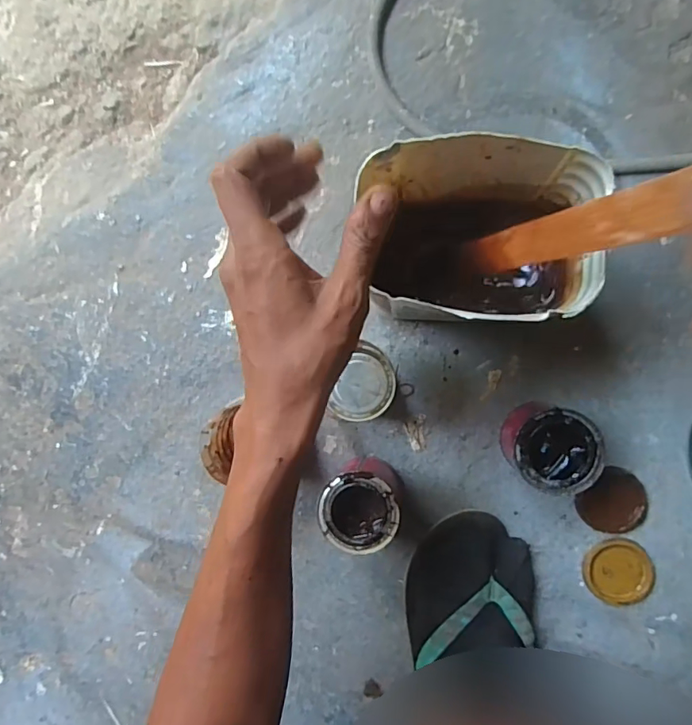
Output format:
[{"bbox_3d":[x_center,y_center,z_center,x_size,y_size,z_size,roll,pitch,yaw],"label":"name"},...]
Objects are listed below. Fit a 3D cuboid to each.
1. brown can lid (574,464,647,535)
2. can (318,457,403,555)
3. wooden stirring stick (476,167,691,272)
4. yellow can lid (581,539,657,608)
[{"bbox_3d":[0.261,0.136,0.477,0.056,0.009,0.063,44,96,6],"label":"brown can lid"},{"bbox_3d":[0.016,0.134,0.475,0.073,0.077,0.069,0,90,9],"label":"can"},{"bbox_3d":[0.132,-0.070,0.244,0.009,0.247,0.026,-25,99,-10],"label":"wooden stirring stick"},{"bbox_3d":[0.266,0.204,0.479,0.065,0.007,0.064,0,90,9],"label":"yellow can lid"}]

